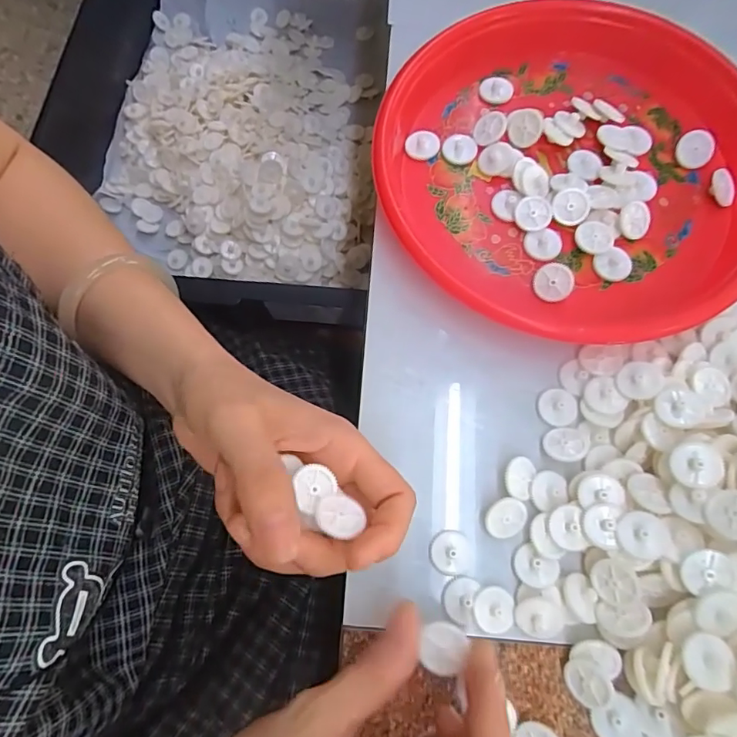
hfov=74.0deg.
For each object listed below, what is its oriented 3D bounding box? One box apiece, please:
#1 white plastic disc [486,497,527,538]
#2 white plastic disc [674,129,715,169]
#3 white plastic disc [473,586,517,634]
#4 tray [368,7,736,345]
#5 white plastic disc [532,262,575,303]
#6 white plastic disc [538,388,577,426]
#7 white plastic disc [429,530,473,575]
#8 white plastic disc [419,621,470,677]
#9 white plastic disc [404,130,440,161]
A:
[{"bbox_3d":[0.070,0.076,0.247,0.021,0.007,0.019,0,74,1],"label":"white plastic disc"},{"bbox_3d":[0.206,-0.139,0.309,0.021,0.004,0.021,5,106,18],"label":"white plastic disc"},{"bbox_3d":[0.062,0.118,0.239,0.020,0.004,0.021,0,74,1],"label":"white plastic disc"},{"bbox_3d":[0.129,-0.122,0.296,0.242,0.029,0.221,-15,74,-3],"label":"tray"},{"bbox_3d":[0.107,-0.050,0.284,0.022,0.004,0.022,24,105,21],"label":"white plastic disc"},{"bbox_3d":[0.104,0.021,0.268,0.020,0.004,0.021,0,74,1],"label":"white plastic disc"},{"bbox_3d":[0.042,0.094,0.248,0.021,0.004,0.021,0,74,1],"label":"white plastic disc"},{"bbox_3d":[0.031,0.118,0.205,0.018,0.006,0.020,4,74,2],"label":"white plastic disc"},{"bbox_3d":[0.036,-0.146,0.319,0.021,0.004,0.021,0,74,1],"label":"white plastic disc"}]

